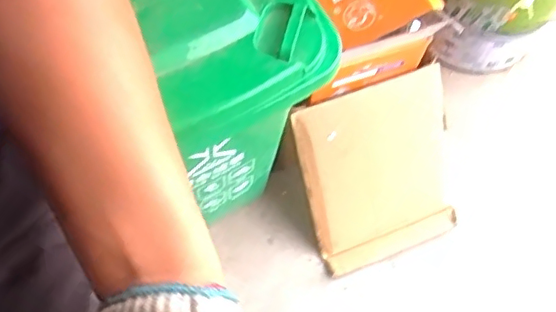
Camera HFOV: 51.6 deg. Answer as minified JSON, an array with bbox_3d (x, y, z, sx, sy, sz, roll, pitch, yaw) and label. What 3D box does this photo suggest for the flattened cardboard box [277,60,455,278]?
[{"bbox_3d":[0.159,0.026,0.921,0.261,0.035,0.276,-21,106,-15],"label":"flattened cardboard box"}]

